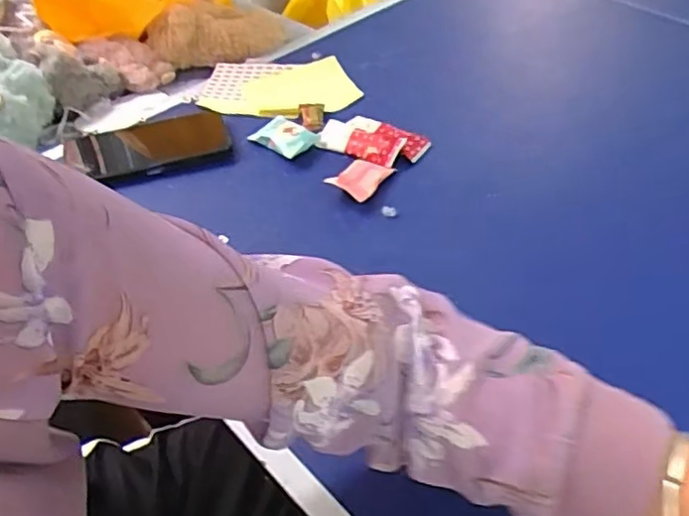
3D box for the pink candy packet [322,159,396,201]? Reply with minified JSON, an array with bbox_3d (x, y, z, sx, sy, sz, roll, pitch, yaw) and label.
[{"bbox_3d":[0.017,-0.079,0.613,0.043,0.016,0.062,27,53,27],"label":"pink candy packet"}]

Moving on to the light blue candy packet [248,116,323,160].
[{"bbox_3d":[-0.062,-0.128,0.667,0.065,0.016,0.043,31,55,30],"label":"light blue candy packet"}]

